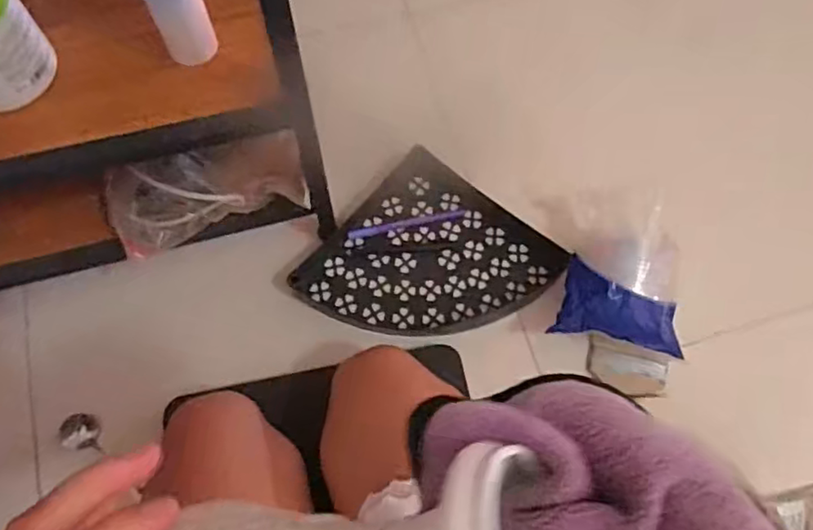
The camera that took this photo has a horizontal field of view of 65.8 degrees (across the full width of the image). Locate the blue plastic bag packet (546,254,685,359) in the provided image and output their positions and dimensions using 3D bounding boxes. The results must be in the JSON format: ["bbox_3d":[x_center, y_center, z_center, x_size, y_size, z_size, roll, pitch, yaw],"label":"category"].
[{"bbox_3d":[0.250,0.049,0.722,0.137,0.025,0.089,12,111,15],"label":"blue plastic bag packet"}]

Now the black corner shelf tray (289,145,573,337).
[{"bbox_3d":[0.030,0.004,0.816,0.256,0.034,0.253,39,73,13],"label":"black corner shelf tray"}]

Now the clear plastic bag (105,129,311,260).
[{"bbox_3d":[-0.216,-0.076,0.675,0.214,0.061,0.085,-10,70,-5],"label":"clear plastic bag"}]

